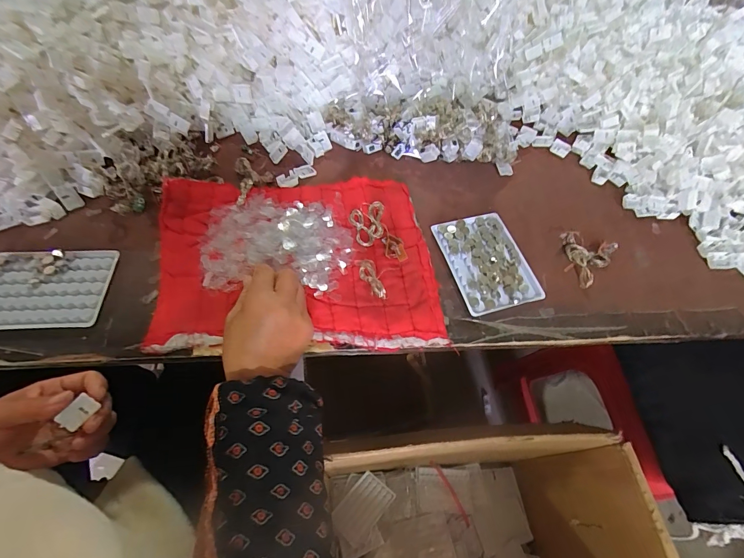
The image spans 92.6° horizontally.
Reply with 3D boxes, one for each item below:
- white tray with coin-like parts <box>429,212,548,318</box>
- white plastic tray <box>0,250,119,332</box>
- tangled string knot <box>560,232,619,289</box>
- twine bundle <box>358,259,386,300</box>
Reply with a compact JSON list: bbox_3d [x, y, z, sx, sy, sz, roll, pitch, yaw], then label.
[{"bbox_3d":[0.139,-0.023,0.431,0.091,0.007,0.128,-13,62,-10],"label":"white tray with coin-like parts"},{"bbox_3d":[-0.355,0.012,0.383,0.128,0.010,0.094,-2,61,-4],"label":"white plastic tray"},{"bbox_3d":[0.261,-0.031,0.443,0.077,0.015,0.061,-38,69,-21],"label":"tangled string knot"},{"bbox_3d":[-0.002,-0.003,0.399,0.018,0.017,0.058,-14,63,-10],"label":"twine bundle"}]

